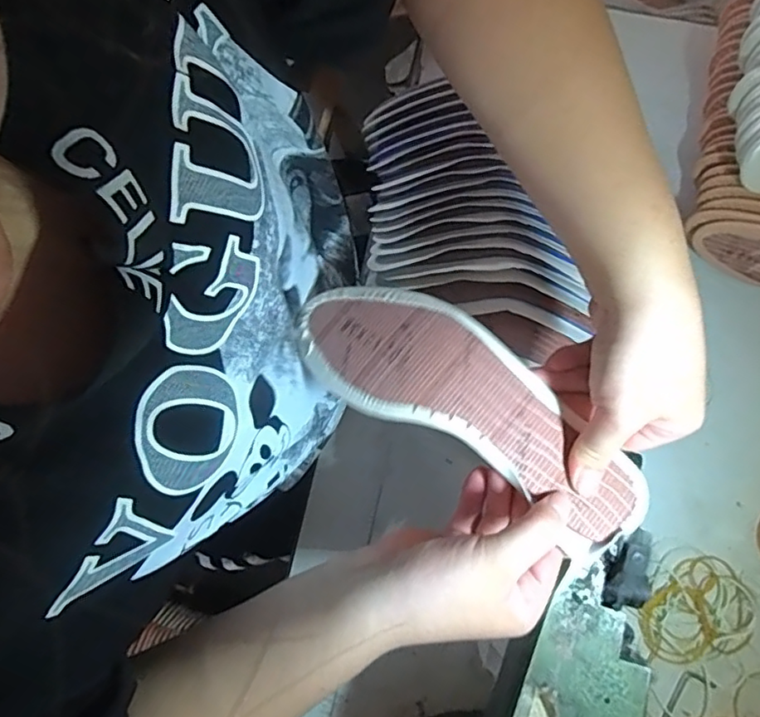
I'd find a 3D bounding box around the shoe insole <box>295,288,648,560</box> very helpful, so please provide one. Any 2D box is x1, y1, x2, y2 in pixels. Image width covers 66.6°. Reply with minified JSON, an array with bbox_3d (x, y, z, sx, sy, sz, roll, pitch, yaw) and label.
[{"bbox_3d":[0.050,0.024,0.347,0.230,0.031,0.078,33,81,12],"label":"shoe insole"}]

